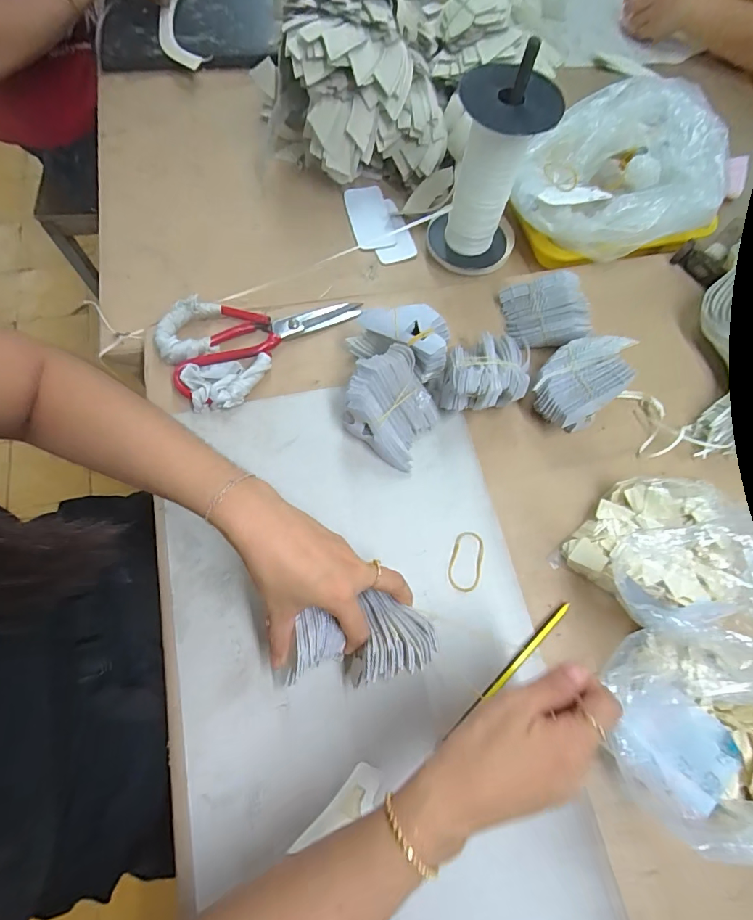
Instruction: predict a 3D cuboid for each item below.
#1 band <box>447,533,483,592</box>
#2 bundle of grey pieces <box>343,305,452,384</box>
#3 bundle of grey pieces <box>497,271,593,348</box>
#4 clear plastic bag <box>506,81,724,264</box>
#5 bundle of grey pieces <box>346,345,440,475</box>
[{"bbox_3d":[0.084,0.094,0.411,0.029,0.004,0.055,14,70,1],"label":"band"},{"bbox_3d":[0.020,-0.115,0.439,0.097,0.070,0.050,10,70,0],"label":"bundle of grey pieces"},{"bbox_3d":[0.185,-0.159,0.483,0.073,0.044,0.090,-6,69,-5],"label":"bundle of grey pieces"},{"bbox_3d":[0.292,-0.347,0.529,0.218,0.076,0.229,21,70,4],"label":"clear plastic bag"},{"bbox_3d":[0.014,-0.055,0.427,0.087,0.054,0.089,29,71,7],"label":"bundle of grey pieces"}]

